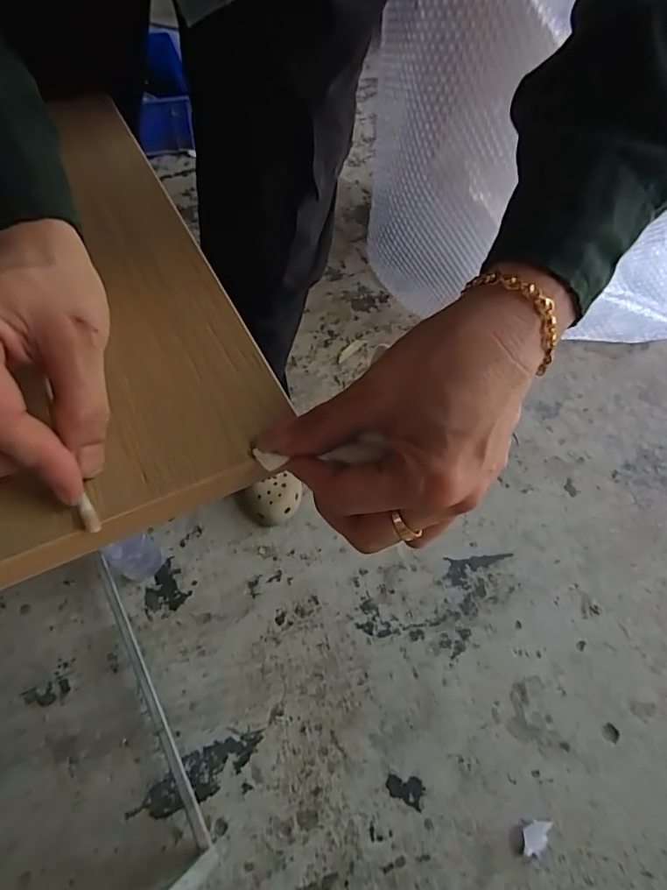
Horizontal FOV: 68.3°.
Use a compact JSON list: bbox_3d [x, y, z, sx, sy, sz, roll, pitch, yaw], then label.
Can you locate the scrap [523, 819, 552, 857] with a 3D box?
[{"bbox_3d":[0.268,0.516,0.650,0.051,0.006,0.027,-29,66,-19],"label":"scrap"}]

